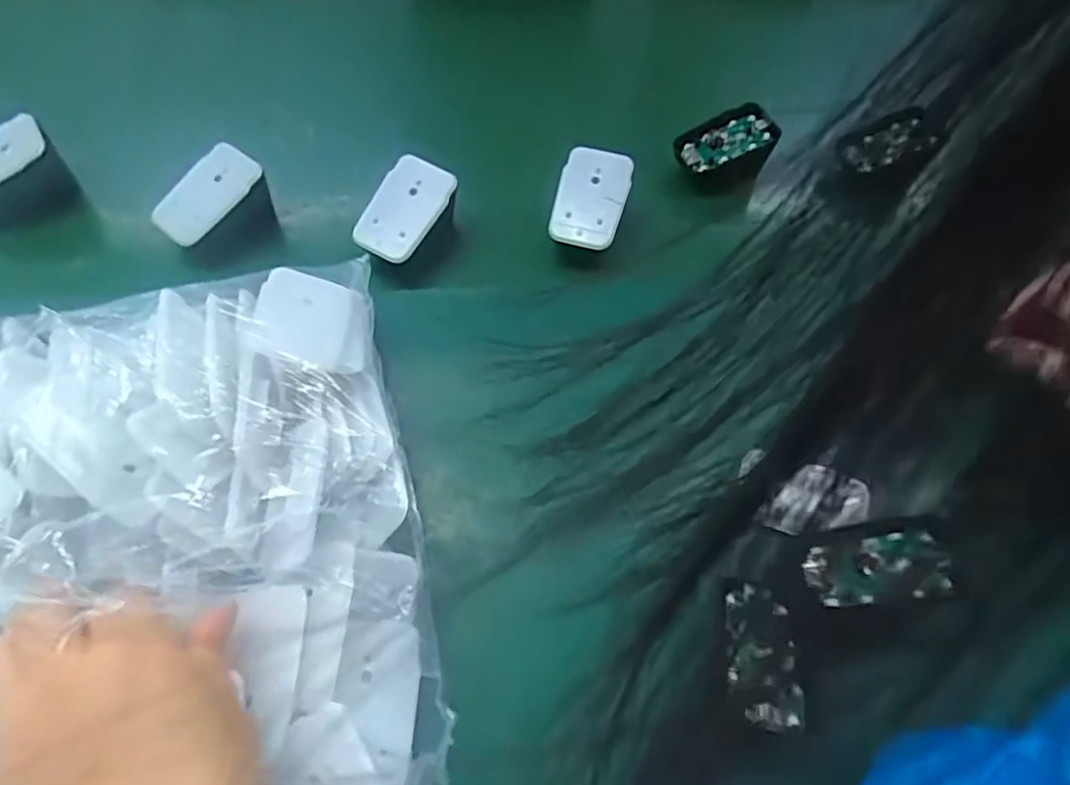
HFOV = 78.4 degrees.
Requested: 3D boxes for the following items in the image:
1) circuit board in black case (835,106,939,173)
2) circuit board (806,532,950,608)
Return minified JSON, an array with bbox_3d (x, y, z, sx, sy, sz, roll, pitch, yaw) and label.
[{"bbox_3d":[0.261,-0.188,0.492,0.079,0.020,0.035,-19,63,-14],"label":"circuit board in black case"},{"bbox_3d":[0.165,0.085,0.318,0.062,0.004,0.030,-11,59,10],"label":"circuit board"}]

